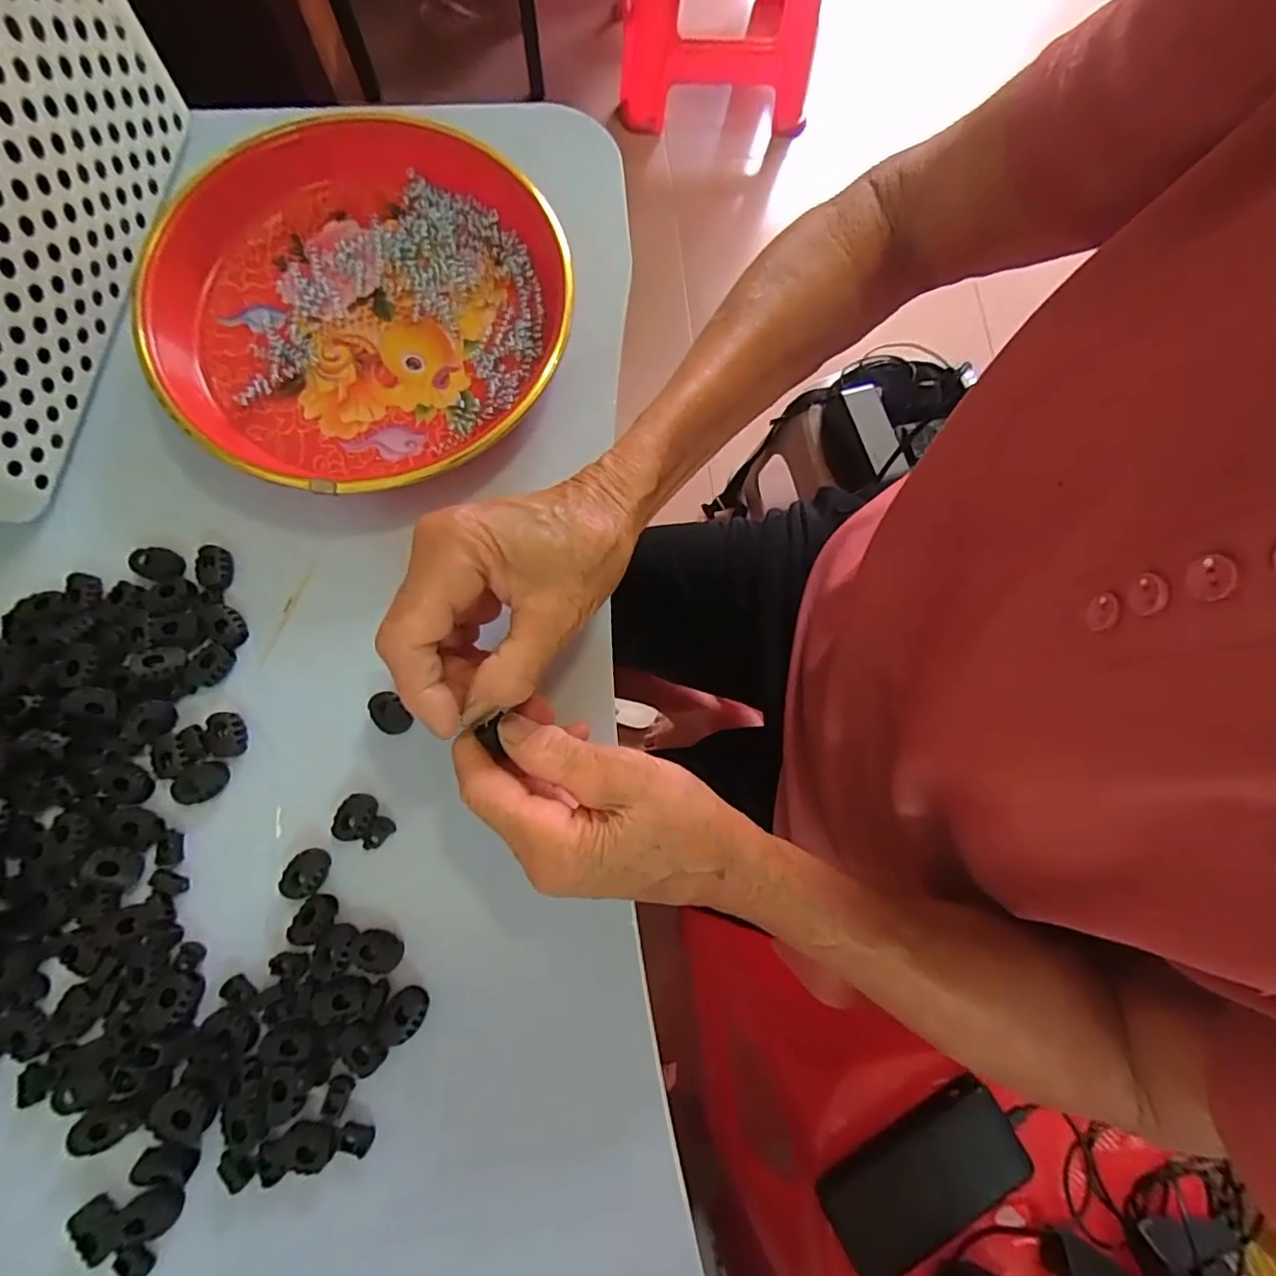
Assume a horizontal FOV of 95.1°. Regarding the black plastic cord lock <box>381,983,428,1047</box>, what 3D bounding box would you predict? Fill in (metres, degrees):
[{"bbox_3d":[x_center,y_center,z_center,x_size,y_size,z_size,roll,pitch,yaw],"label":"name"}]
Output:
[{"bbox_3d":[-0.102,0.164,0.254,0.017,0.010,0.021,39,79,6],"label":"black plastic cord lock"}]

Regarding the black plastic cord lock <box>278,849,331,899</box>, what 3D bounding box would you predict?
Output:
[{"bbox_3d":[-0.151,0.107,0.266,0.021,0.009,0.018,-34,81,-9],"label":"black plastic cord lock"}]

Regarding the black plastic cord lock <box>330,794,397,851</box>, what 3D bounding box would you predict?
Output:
[{"bbox_3d":[-0.129,0.086,0.272,0.020,0.009,0.026,-40,82,-10],"label":"black plastic cord lock"}]

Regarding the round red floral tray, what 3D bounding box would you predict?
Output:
[{"bbox_3d":[-0.145,-0.176,0.310,0.214,0.028,0.207,1,77,-3],"label":"round red floral tray"}]

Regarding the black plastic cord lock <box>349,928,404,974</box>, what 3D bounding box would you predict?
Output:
[{"bbox_3d":[-0.116,0.140,0.259,0.021,0.009,0.016,21,77,2],"label":"black plastic cord lock"}]

